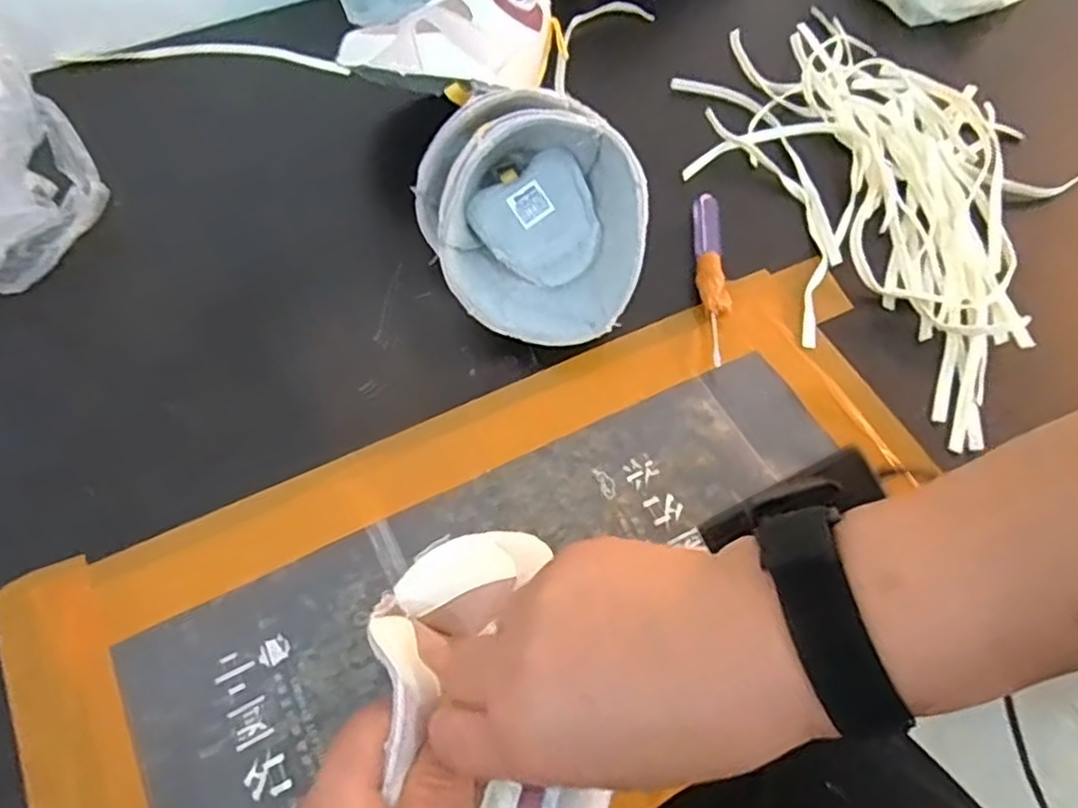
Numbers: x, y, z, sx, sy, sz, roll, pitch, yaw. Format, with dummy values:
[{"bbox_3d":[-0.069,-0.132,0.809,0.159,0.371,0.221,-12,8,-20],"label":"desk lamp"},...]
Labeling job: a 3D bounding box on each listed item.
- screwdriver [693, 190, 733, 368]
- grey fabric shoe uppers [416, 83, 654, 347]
[{"bbox_3d":[0.102,-0.075,0.426,0.017,0.011,0.120,4,60,0],"label":"screwdriver"},{"bbox_3d":[-0.004,-0.107,0.393,0.112,0.076,0.144,-27,64,-15],"label":"grey fabric shoe uppers"}]

